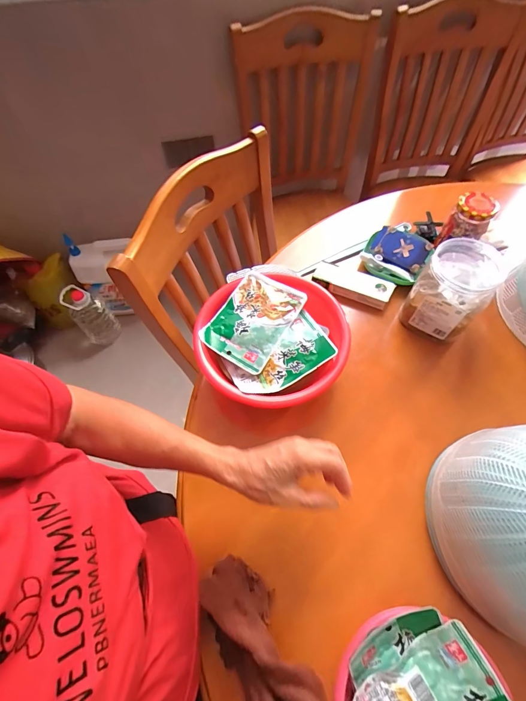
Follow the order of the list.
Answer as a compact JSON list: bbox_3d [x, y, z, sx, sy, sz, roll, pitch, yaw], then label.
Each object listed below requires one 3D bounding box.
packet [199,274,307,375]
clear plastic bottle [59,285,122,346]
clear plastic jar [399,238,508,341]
[{"bbox_3d":[-0.014,-0.050,0.530,0.113,0.023,0.147,28,65,15],"label":"packet"},{"bbox_3d":[-0.686,-0.131,1.378,0.135,0.304,0.112,-39,68,-18],"label":"clear plastic bottle"},{"bbox_3d":[0.304,-0.094,0.548,0.101,0.130,0.108,0,61,1],"label":"clear plastic jar"}]

